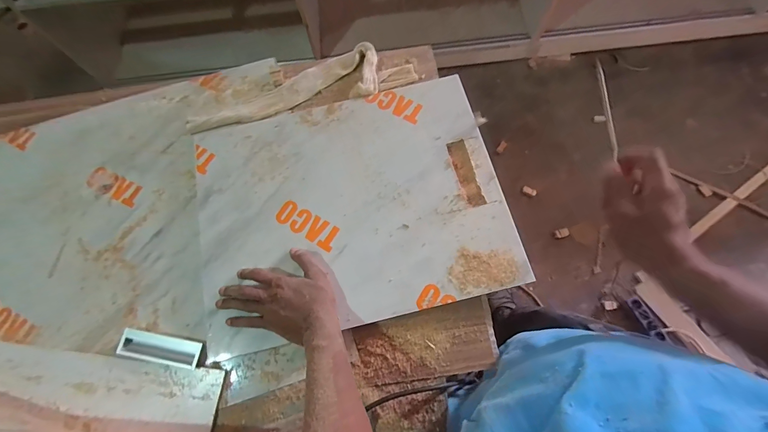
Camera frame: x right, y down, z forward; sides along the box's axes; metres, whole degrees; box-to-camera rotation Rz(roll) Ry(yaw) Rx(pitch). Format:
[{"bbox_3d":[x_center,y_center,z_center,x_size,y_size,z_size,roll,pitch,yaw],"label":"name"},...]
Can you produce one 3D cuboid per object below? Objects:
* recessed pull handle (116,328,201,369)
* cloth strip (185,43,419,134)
[{"bbox_3d":[-0.336,0.201,0.516,0.125,0.014,0.038,9,72,6],"label":"recessed pull handle"},{"bbox_3d":[-0.155,-0.229,0.643,0.431,0.023,0.113,-24,72,-5],"label":"cloth strip"}]

